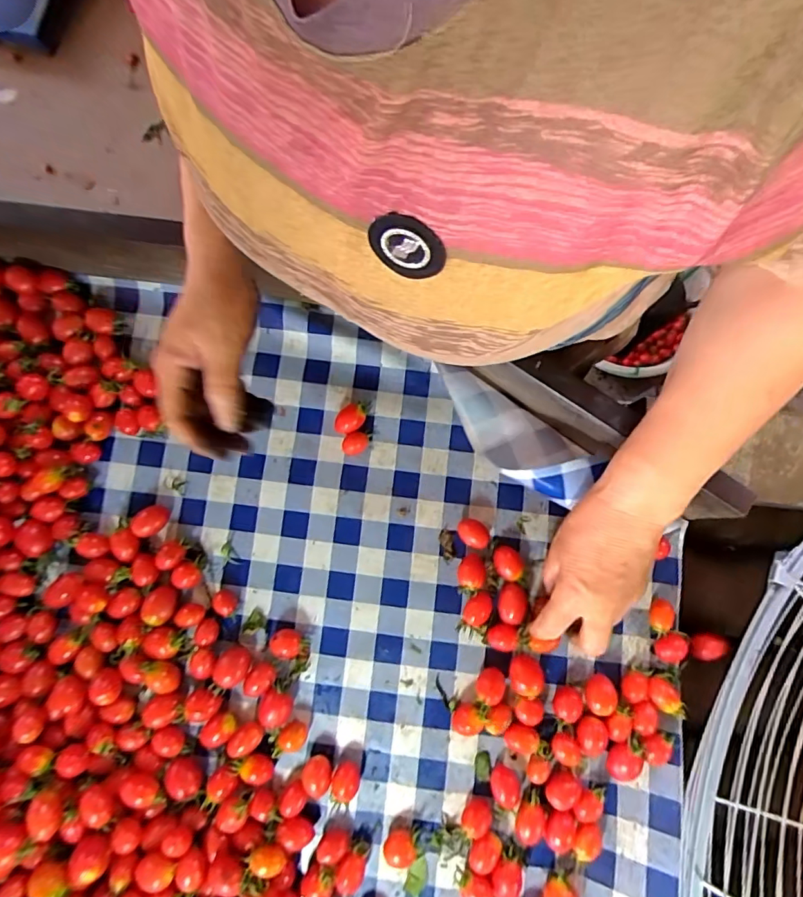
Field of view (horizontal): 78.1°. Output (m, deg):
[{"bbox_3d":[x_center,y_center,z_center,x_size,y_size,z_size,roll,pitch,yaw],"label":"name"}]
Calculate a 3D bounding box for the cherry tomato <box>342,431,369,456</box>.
[{"bbox_3d":[-0.043,-0.004,0.462,0.025,0.015,0.019,-20,81,1],"label":"cherry tomato"}]

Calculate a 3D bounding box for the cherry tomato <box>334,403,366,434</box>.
[{"bbox_3d":[-0.048,-0.028,0.456,0.031,0.019,0.022,-30,81,-1],"label":"cherry tomato"}]

